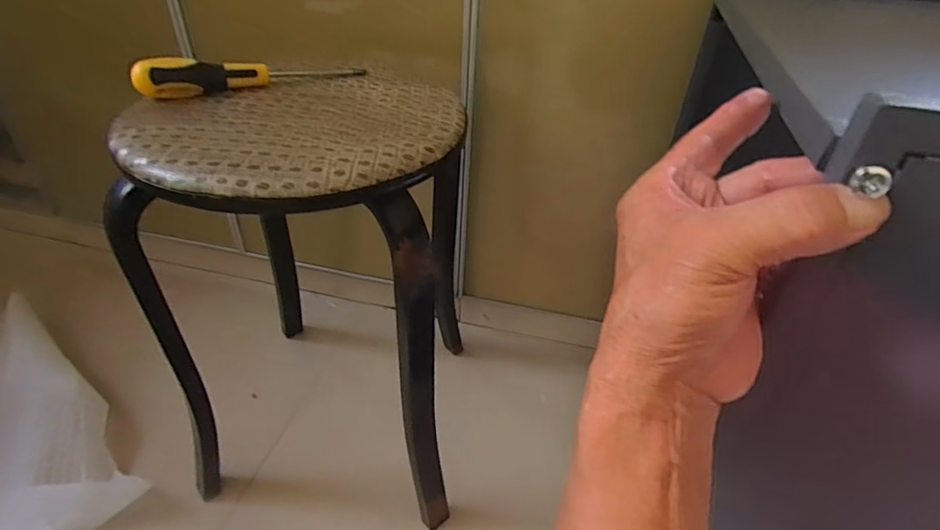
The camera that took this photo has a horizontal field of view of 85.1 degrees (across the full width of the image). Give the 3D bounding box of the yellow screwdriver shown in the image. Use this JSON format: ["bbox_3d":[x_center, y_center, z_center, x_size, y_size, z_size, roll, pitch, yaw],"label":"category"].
[{"bbox_3d":[-0.206,-0.189,0.490,0.200,0.029,0.034,-19,43,-26],"label":"yellow screwdriver"}]

